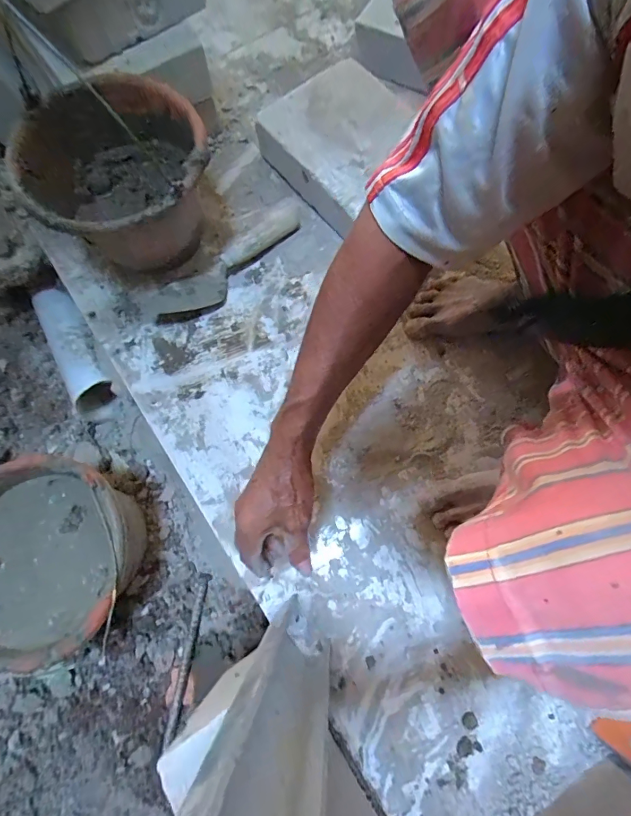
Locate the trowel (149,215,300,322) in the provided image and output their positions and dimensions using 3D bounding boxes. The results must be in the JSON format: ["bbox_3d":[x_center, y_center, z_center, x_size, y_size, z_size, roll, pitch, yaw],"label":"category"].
[{"bbox_3d":[-0.131,-0.221,0.626,0.269,0.033,0.068,-39,77,-9],"label":"trowel"}]

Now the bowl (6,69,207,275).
[{"bbox_3d":[-0.269,-0.330,0.593,0.235,0.170,0.286,-19,75,-4],"label":"bowl"}]

